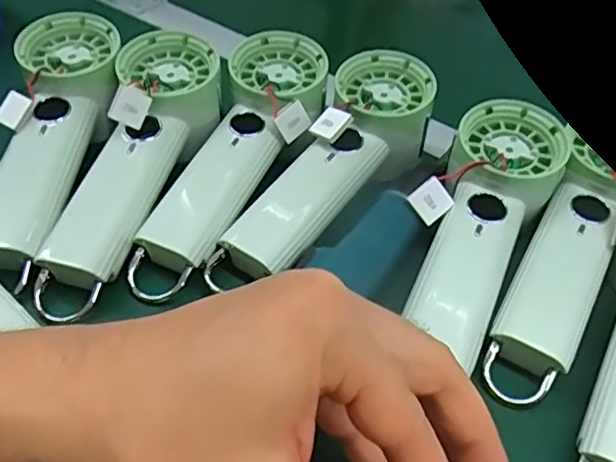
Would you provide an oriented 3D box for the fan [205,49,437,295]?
[{"bbox_3d":[0.015,-0.039,0.368,0.061,0.048,0.181,31,67,22],"label":"fan"}]

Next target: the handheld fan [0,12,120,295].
[{"bbox_3d":[-0.150,-0.056,0.356,0.059,0.041,0.173,5,59,-1],"label":"handheld fan"}]

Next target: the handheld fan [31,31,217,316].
[{"bbox_3d":[-0.099,-0.044,0.343,0.059,0.046,0.190,13,60,6],"label":"handheld fan"}]

